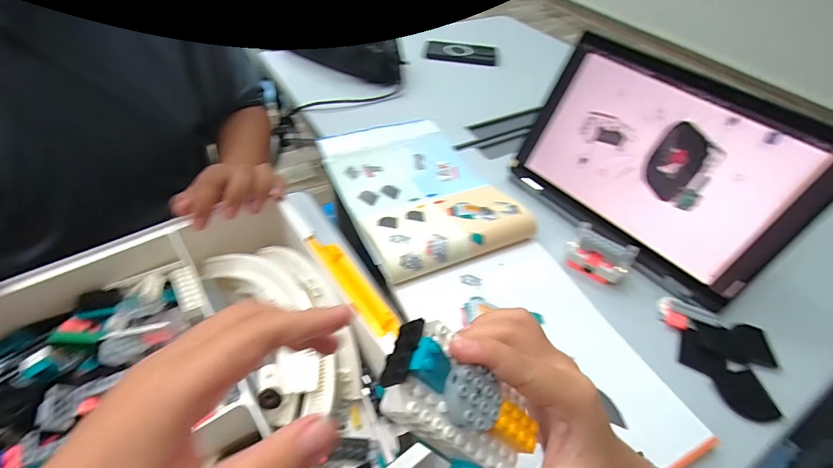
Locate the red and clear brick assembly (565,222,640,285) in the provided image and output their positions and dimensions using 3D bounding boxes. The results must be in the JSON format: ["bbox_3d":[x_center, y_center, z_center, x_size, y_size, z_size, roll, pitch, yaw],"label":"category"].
[{"bbox_3d":[0.212,0.024,0.458,0.066,0.041,0.037,34,53,24],"label":"red and clear brick assembly"}]

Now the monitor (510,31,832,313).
[{"bbox_3d":[0.264,-0.079,0.450,0.020,0.199,0.292,-12,45,-44],"label":"monitor"}]

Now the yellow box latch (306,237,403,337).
[{"bbox_3d":[-0.058,0.043,0.353,0.033,0.006,0.120,-1,39,-50],"label":"yellow box latch"}]

